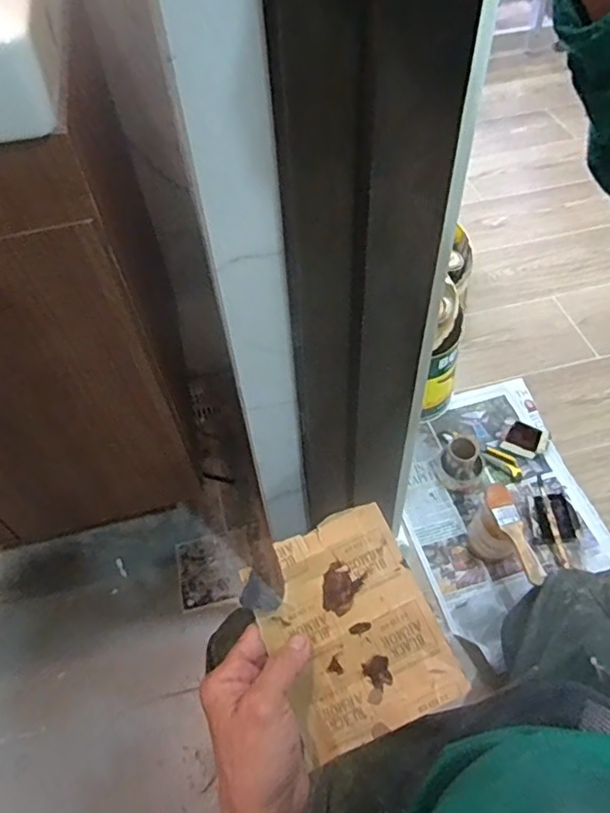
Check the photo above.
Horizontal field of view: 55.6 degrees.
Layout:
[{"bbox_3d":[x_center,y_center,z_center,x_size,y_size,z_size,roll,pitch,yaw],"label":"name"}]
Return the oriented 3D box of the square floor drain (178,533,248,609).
[{"bbox_3d":[-0.170,0.296,1.048,0.111,0.015,0.125,-12,53,-7],"label":"square floor drain"}]

